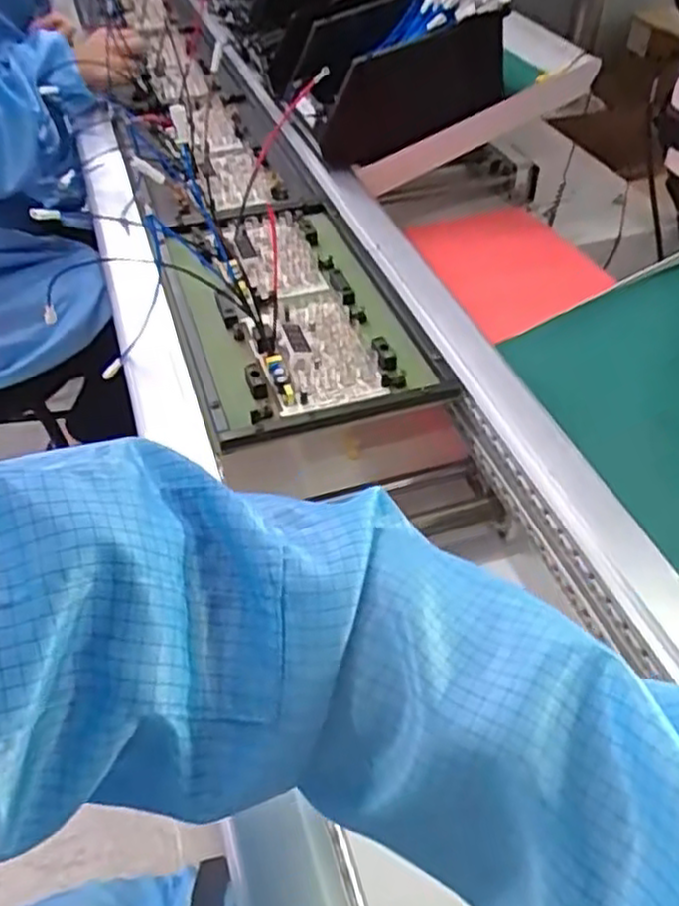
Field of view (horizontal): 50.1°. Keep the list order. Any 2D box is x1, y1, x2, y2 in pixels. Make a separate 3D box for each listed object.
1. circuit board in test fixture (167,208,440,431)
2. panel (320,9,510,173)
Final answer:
[{"bbox_3d":[-0.051,-0.140,0.668,0.166,0.027,0.305,-13,47,-13],"label":"circuit board in test fixture"},{"bbox_3d":[0.086,-0.416,0.843,0.232,0.108,0.016,-24,39,-7],"label":"panel"}]

